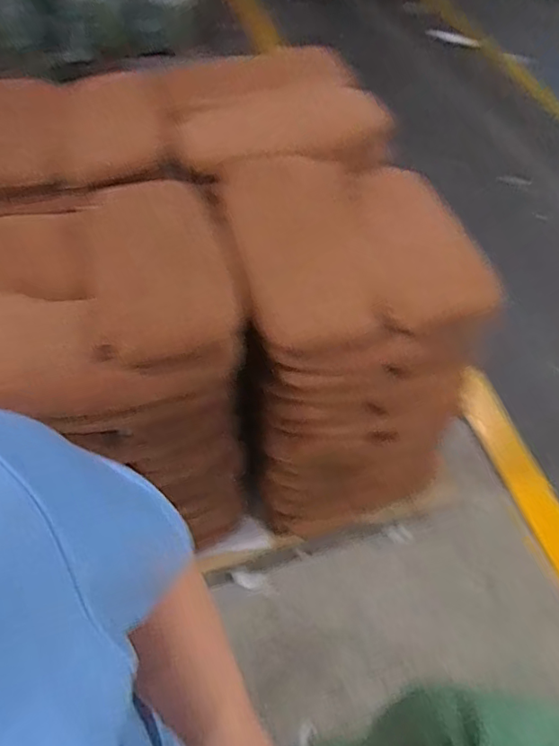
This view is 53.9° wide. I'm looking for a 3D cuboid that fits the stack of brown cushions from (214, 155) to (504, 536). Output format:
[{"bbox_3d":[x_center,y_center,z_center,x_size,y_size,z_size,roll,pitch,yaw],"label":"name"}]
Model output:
[{"bbox_3d":[0.148,-0.016,1.256,0.462,0.711,0.458,-7,52,-5],"label":"stack of brown cushions"}]

